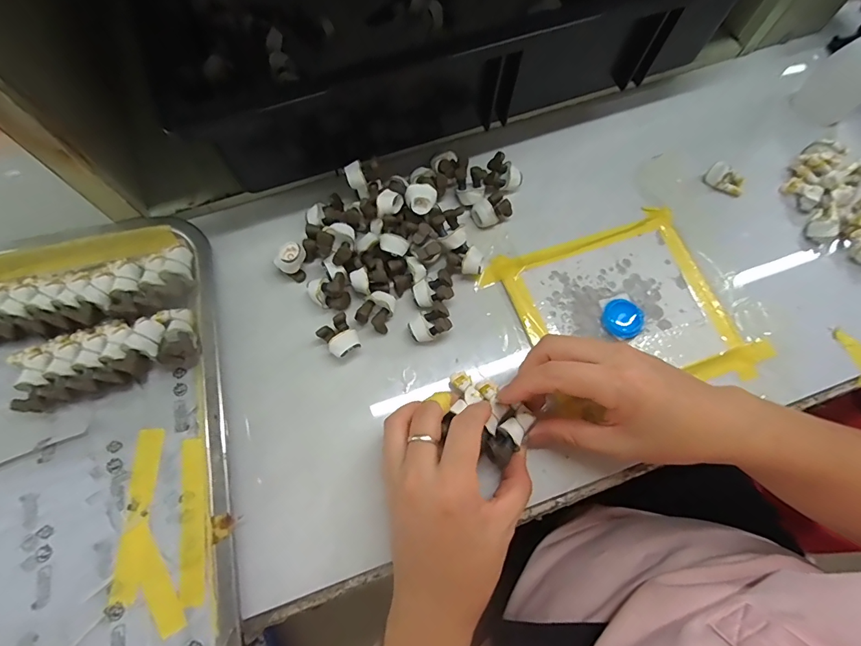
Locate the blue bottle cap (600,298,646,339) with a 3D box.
[{"bbox_3d":[0.144,-0.004,0.320,0.029,0.009,0.029,0,72,0],"label":"blue bottle cap"}]

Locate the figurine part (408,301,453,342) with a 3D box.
[{"bbox_3d":[-0.001,0.000,0.311,0.029,0.022,0.024,-18,73,-6],"label":"figurine part"}]

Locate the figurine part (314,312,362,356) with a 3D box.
[{"bbox_3d":[-0.064,0.012,0.308,0.023,0.018,0.027,-33,75,-10],"label":"figurine part"}]

